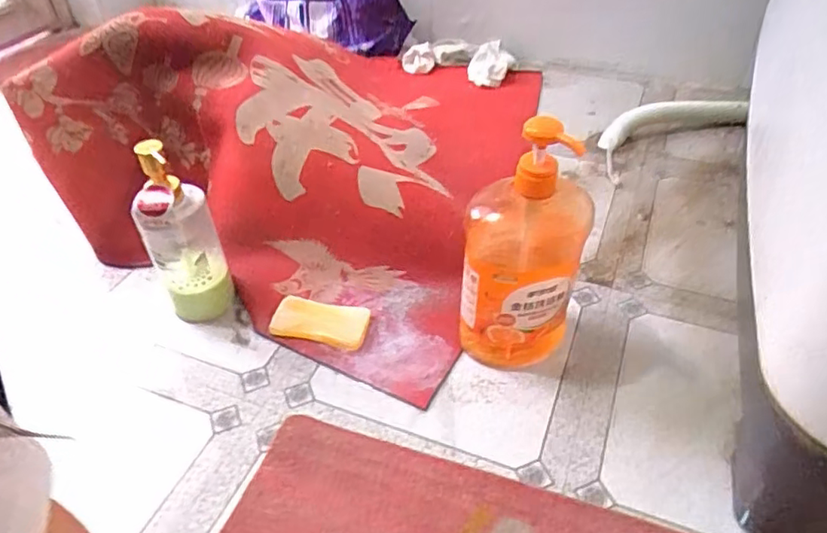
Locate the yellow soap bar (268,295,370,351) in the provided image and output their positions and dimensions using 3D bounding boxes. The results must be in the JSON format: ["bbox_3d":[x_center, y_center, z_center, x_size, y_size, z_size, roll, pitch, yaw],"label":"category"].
[{"bbox_3d":[-0.104,0.063,0.672,0.109,0.021,0.049,9,43,12],"label":"yellow soap bar"}]

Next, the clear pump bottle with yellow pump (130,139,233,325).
[{"bbox_3d":[-0.251,-0.031,0.645,0.073,0.209,0.056,-20,45,-18],"label":"clear pump bottle with yellow pump"}]

